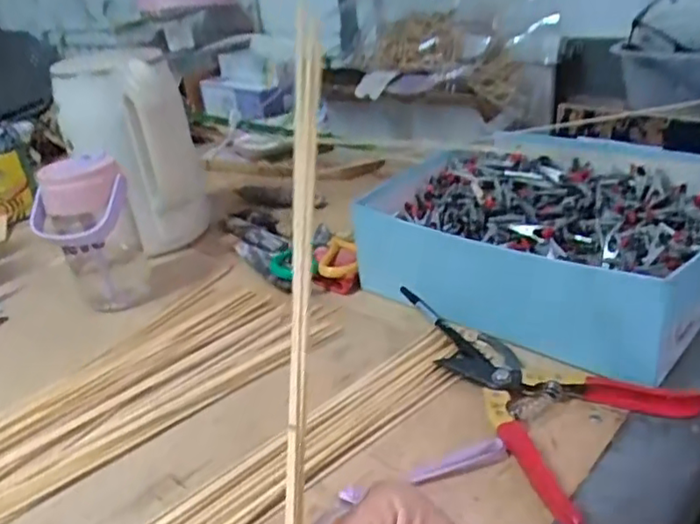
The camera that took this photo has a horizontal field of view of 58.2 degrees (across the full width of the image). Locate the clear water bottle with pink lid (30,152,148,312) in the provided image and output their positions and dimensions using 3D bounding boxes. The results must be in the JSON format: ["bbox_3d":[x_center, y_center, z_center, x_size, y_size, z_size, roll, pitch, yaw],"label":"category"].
[{"bbox_3d":[-0.274,-0.028,0.667,0.091,0.158,0.080,-21,31,-24],"label":"clear water bottle with pink lid"}]

